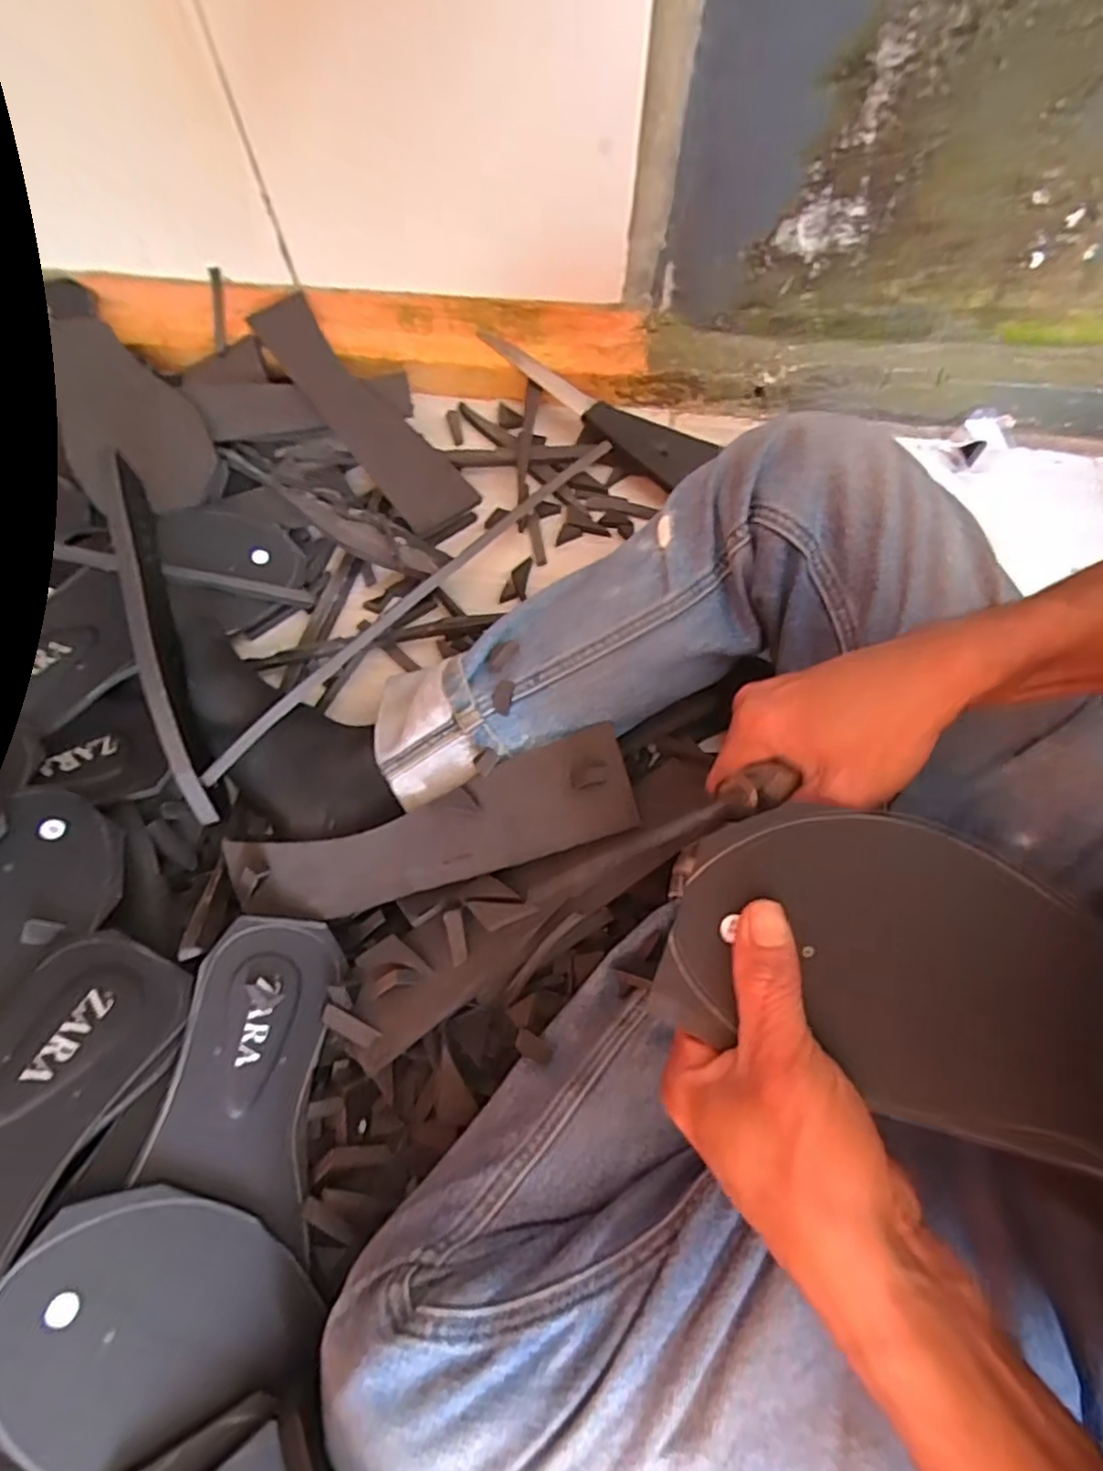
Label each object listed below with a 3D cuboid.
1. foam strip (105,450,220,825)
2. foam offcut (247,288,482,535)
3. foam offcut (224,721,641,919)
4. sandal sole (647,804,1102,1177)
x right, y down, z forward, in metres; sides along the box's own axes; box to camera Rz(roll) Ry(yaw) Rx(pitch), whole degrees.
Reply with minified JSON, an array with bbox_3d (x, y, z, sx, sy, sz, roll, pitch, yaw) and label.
[{"bbox_3d":[-0.260,-0.074,0.445,0.020,0.080,0.253,-16,68,-6],"label":"foam strip"},{"bbox_3d":[-0.166,-0.283,0.589,0.063,0.017,0.257,-40,85,-15],"label":"foam offcut"},{"bbox_3d":[-0.071,0.061,0.429,0.249,0.015,0.070,-18,80,-4],"label":"foam offcut"},{"bbox_3d":[0.160,0.098,0.238,0.228,0.018,0.098,22,69,15],"label":"sandal sole"}]

